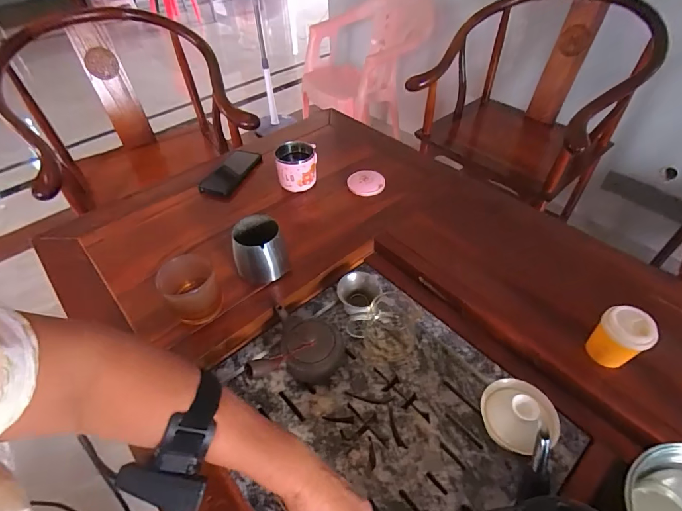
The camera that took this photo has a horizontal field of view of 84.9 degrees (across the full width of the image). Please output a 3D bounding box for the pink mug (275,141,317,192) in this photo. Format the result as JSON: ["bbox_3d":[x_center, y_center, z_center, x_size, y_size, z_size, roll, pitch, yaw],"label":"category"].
[{"bbox_3d":[-0.092,-0.188,0.785,0.080,0.083,0.081,-3,47,-1],"label":"pink mug"}]

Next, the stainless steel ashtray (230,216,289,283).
[{"bbox_3d":[-0.135,-0.010,0.617,0.081,0.095,0.088,-15,48,-12],"label":"stainless steel ashtray"}]

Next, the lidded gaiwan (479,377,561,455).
[{"bbox_3d":[0.224,0.203,0.473,0.085,0.061,0.086,-12,48,-10],"label":"lidded gaiwan"}]

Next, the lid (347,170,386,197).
[{"bbox_3d":[0.052,-0.156,0.788,0.075,0.015,0.074,-6,56,9],"label":"lid"}]

